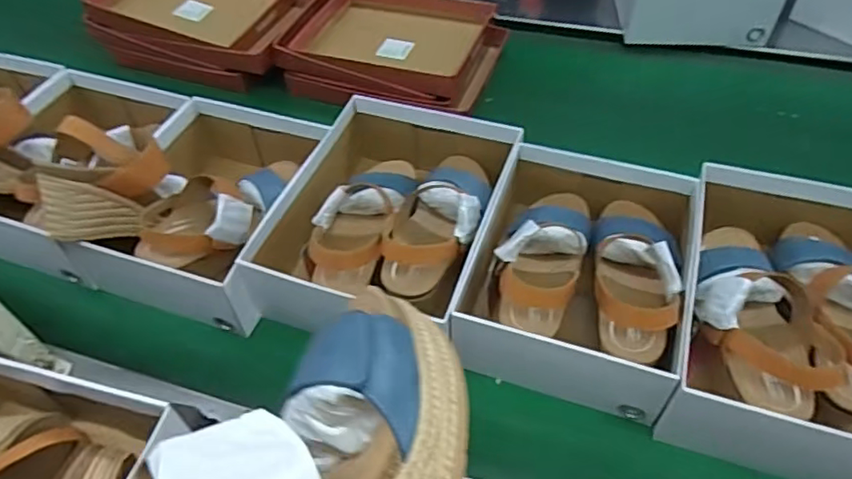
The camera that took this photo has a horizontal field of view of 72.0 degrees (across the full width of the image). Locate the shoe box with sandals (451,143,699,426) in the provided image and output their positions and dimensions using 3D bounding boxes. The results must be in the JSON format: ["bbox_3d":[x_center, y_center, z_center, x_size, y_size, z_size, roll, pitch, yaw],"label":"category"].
[{"bbox_3d":[0.168,0.029,0.652,0.214,0.113,0.271,16,48,13],"label":"shoe box with sandals"}]

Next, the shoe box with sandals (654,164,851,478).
[{"bbox_3d":[0.383,0.077,0.604,0.241,0.120,0.314,14,48,11],"label":"shoe box with sandals"}]

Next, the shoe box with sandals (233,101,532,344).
[{"bbox_3d":[-0.039,-0.027,0.714,0.241,0.131,0.316,17,49,13],"label":"shoe box with sandals"}]

